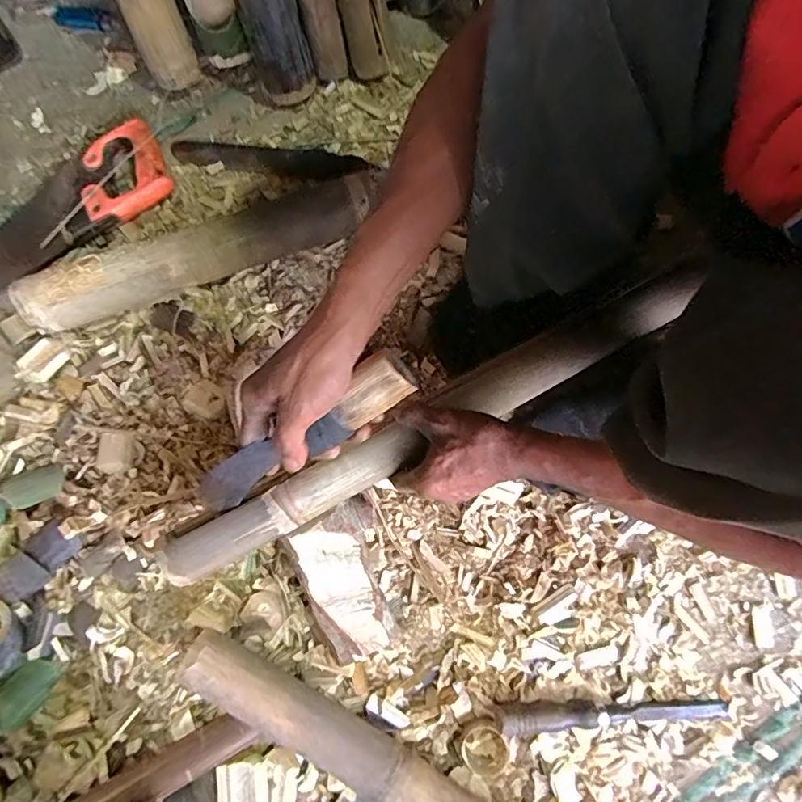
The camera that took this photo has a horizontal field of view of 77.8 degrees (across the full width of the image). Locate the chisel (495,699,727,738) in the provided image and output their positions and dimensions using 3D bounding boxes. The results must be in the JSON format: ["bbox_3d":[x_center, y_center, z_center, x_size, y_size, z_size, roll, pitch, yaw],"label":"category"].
[{"bbox_3d":[0.211,0.315,0.493,0.231,0.034,0.022,1,78,1],"label":"chisel"}]

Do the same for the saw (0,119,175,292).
[{"bbox_3d":[-0.522,-0.181,0.608,0.511,0.036,0.123,-33,80,-6],"label":"saw"}]

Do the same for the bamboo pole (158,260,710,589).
[{"bbox_3d":[0.050,0.013,0.499,0.598,0.040,0.053,-29,80,-9],"label":"bamboo pole"}]

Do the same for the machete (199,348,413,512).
[{"bbox_3d":[-0.088,0.032,0.412,0.228,0.034,0.037,-32,79,22],"label":"machete"}]

